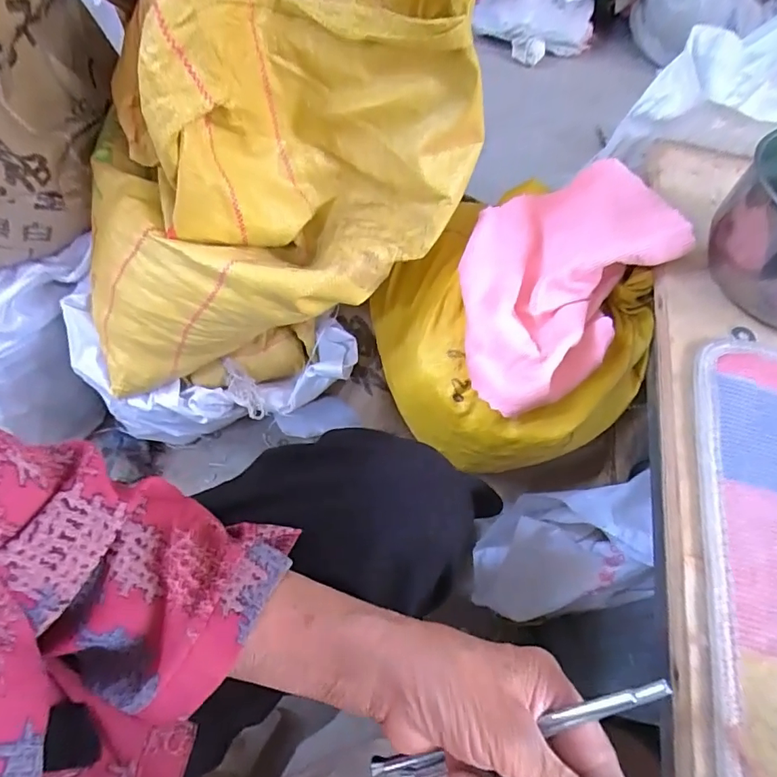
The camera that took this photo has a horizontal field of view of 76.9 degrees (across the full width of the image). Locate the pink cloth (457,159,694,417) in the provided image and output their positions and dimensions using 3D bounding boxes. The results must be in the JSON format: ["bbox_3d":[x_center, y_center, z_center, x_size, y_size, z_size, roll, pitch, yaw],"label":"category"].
[{"bbox_3d":[0.154,-0.114,0.460,0.169,0.097,0.257,40,66,17],"label":"pink cloth"}]

